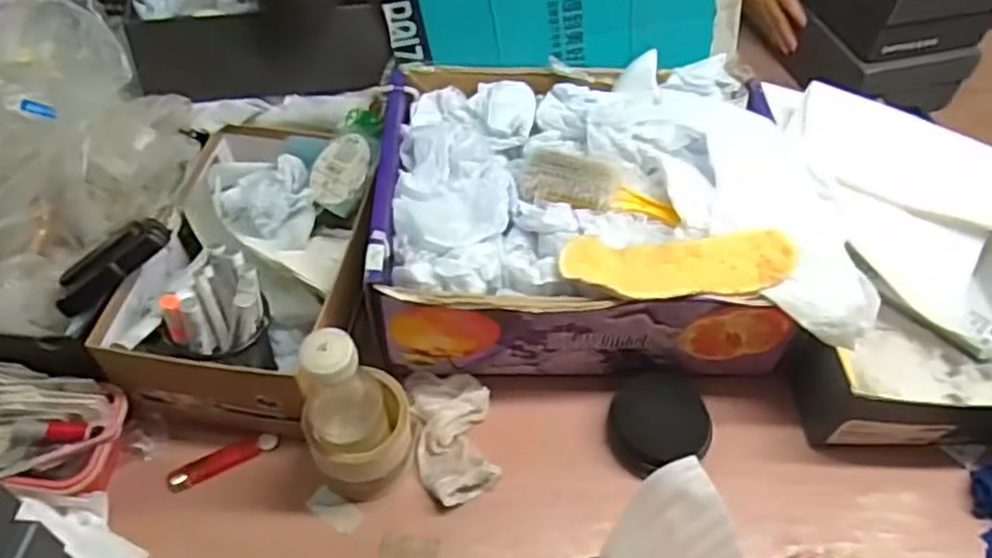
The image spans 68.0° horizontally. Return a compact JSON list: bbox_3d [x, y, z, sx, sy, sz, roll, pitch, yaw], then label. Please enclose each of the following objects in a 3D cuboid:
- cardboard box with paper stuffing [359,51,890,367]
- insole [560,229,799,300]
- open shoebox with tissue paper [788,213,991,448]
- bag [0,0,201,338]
[{"bbox_3d":[0.101,-0.069,0.741,0.426,0.149,0.330,3,52,0],"label":"cardboard box with paper stuffing"},{"bbox_3d":[0.157,-0.009,0.634,0.198,0.025,0.069,0,52,-2],"label":"insole"},{"bbox_3d":[0.419,0.037,0.730,0.258,0.095,0.255,-2,52,-3],"label":"open shoebox with tissue paper"},{"bbox_3d":[-0.414,-0.123,0.670,0.188,0.156,0.298,22,55,14],"label":"bag"}]

